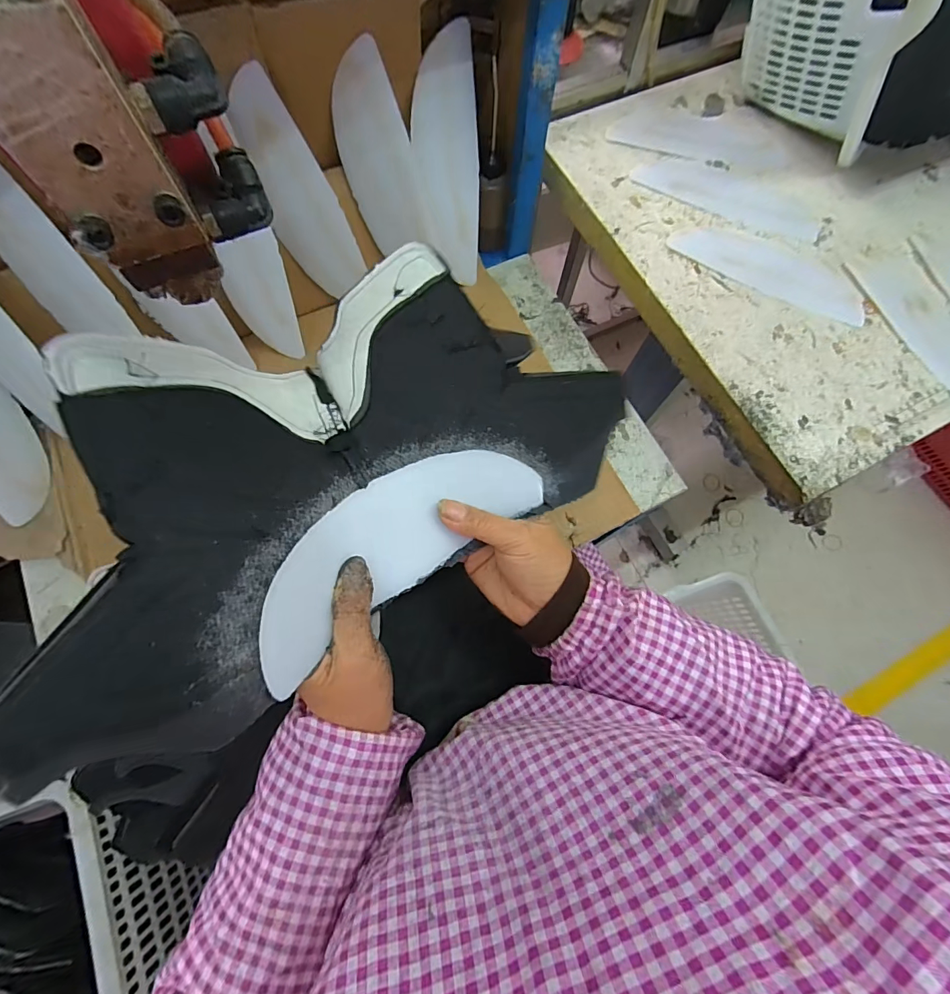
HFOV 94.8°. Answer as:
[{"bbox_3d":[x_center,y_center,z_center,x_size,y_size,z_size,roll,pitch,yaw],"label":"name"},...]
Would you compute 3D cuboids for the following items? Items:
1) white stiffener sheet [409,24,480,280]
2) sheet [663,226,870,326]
[{"bbox_3d":[-0.027,-0.342,0.465,0.069,0.214,0.007,-18,46,-13],"label":"white stiffener sheet"},{"bbox_3d":[0.332,-0.258,0.494,0.214,0.011,0.077,30,75,9],"label":"sheet"}]

